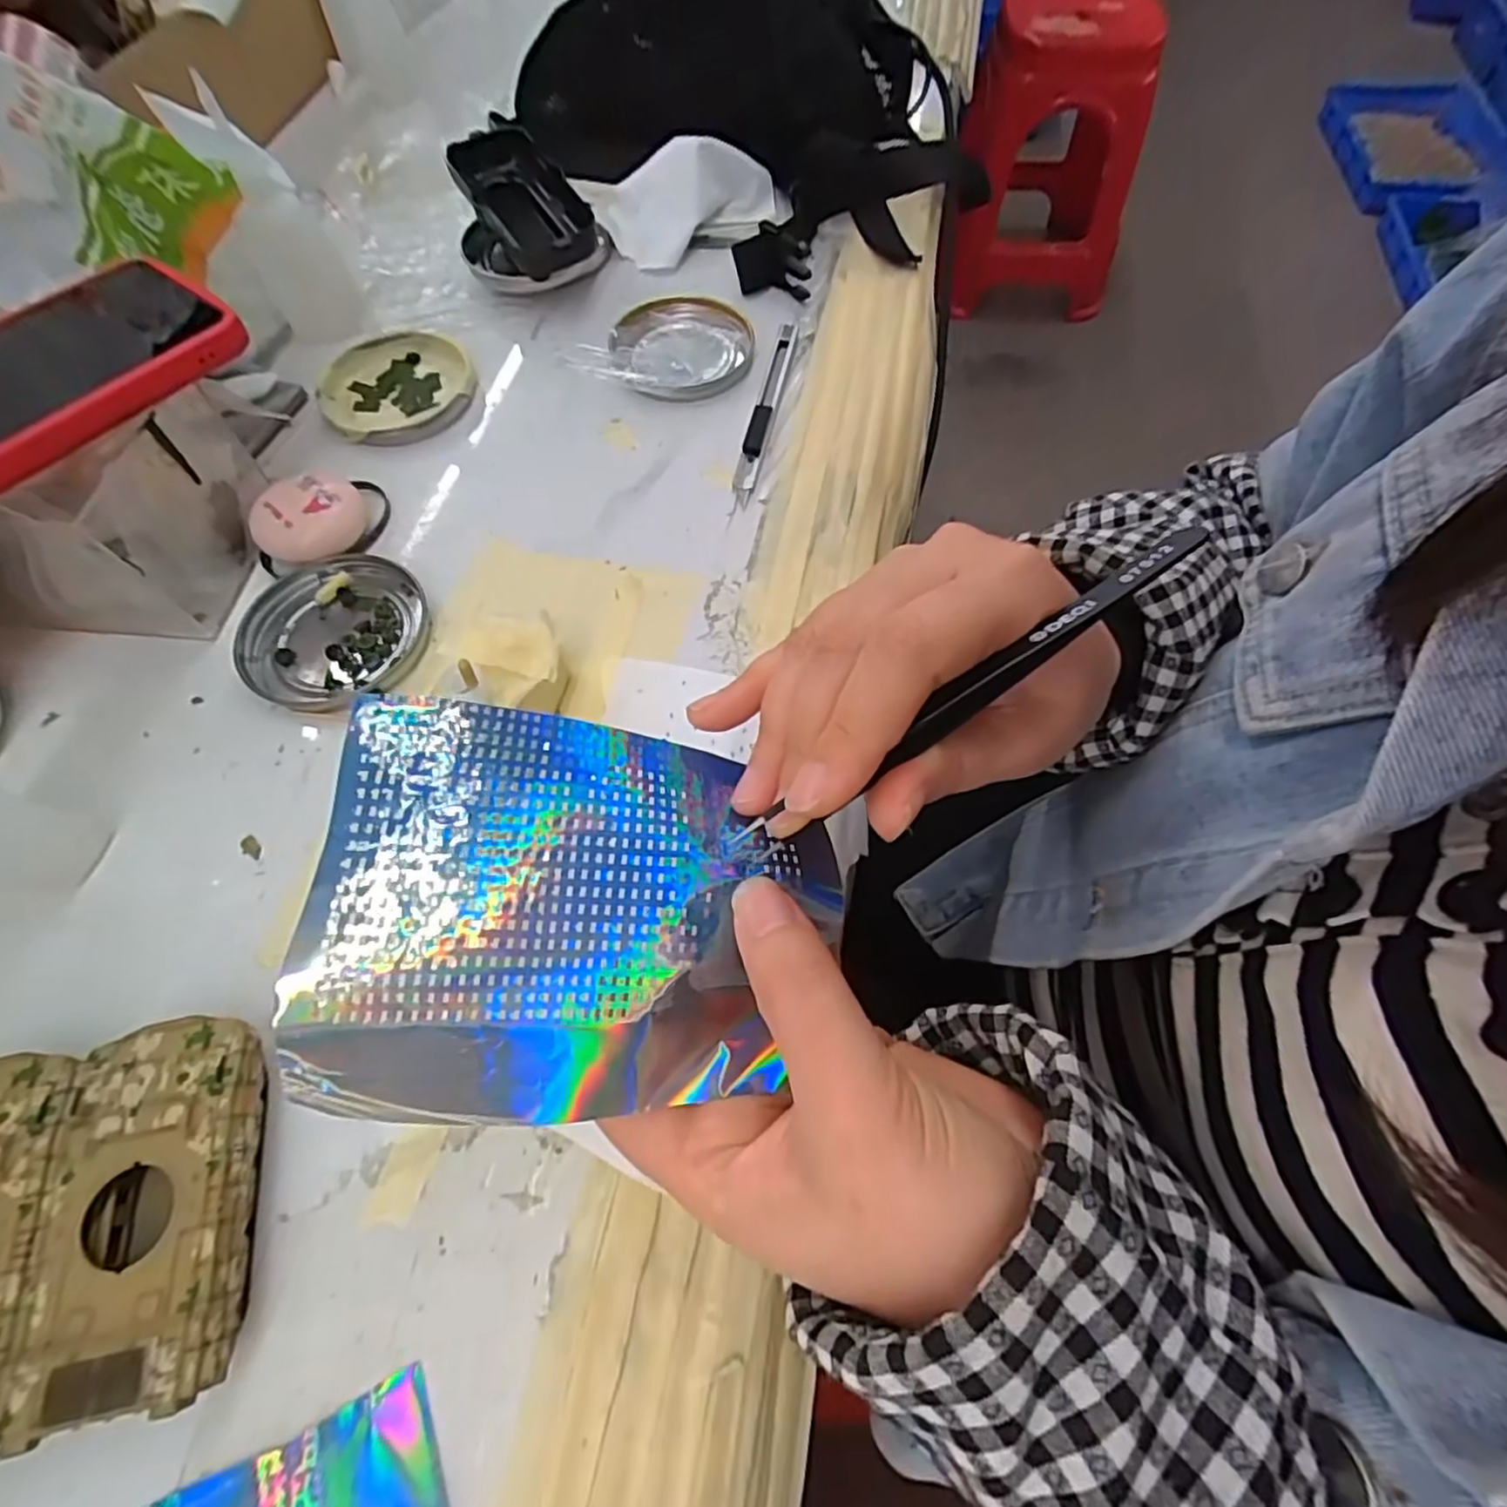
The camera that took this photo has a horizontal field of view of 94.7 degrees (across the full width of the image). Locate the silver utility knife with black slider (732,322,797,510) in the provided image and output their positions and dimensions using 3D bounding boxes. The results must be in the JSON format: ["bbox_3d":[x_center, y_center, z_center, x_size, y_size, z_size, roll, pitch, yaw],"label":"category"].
[{"bbox_3d":[0.006,-0.184,0.367,0.011,0.008,0.129,10,64,7],"label":"silver utility knife with black slider"}]

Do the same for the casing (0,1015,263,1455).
[{"bbox_3d":[-0.173,0.131,0.205,0.052,0.025,0.095,-11,64,-4],"label":"casing"}]

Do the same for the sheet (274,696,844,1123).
[{"bbox_3d":[-0.040,0.040,0.170,0.118,0.022,0.095,10,81,-15],"label":"sheet"}]

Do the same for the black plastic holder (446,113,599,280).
[{"bbox_3d":[-0.135,-0.317,0.413,0.080,0.046,0.113,-19,65,-7],"label":"black plastic holder"}]

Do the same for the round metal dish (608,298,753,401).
[{"bbox_3d":[-0.040,-0.227,0.385,0.078,0.017,0.077,-1,64,2],"label":"round metal dish"}]

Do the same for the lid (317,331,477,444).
[{"bbox_3d":[-0.193,-0.199,0.377,0.079,0.010,0.080,-1,64,2],"label":"lid"}]

